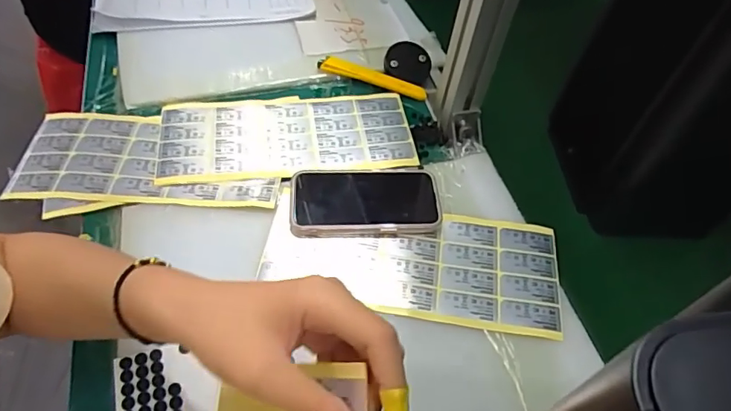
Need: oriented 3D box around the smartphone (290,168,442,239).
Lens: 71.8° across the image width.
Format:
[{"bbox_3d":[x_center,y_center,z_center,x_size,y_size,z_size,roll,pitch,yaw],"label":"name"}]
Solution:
[{"bbox_3d":[0.000,-0.004,0.513,0.148,0.015,0.087,0,52,-7],"label":"smartphone"}]

